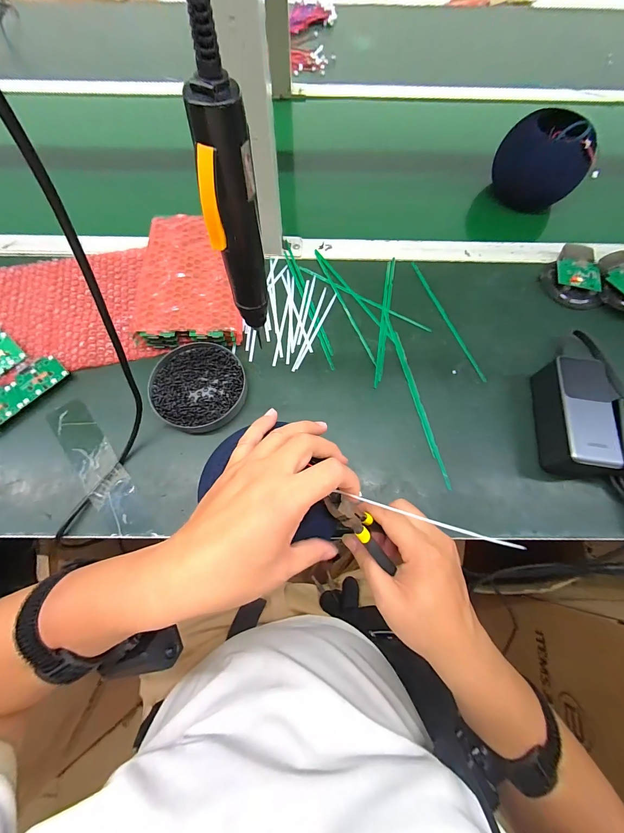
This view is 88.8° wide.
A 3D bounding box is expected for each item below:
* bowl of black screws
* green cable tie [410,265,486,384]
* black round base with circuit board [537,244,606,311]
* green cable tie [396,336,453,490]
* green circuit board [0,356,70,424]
[{"bbox_3d":[-0.138,-0.038,0.395,0.118,0.023,0.108,0,71,0],"label":"bowl of black screws"},{"bbox_3d":[0.189,-0.140,0.451,0.008,0.008,0.213,-17,72,-7],"label":"green cable tie"},{"bbox_3d":[0.382,-0.211,0.479,0.085,0.028,0.103,0,71,-1],"label":"black round base with circuit board"},{"bbox_3d":[0.134,-0.015,0.400,0.011,0.005,0.209,-10,71,-4],"label":"green cable tie"},{"bbox_3d":[-0.363,-0.031,0.392,0.054,0.011,0.115,43,76,13],"label":"green circuit board"}]

